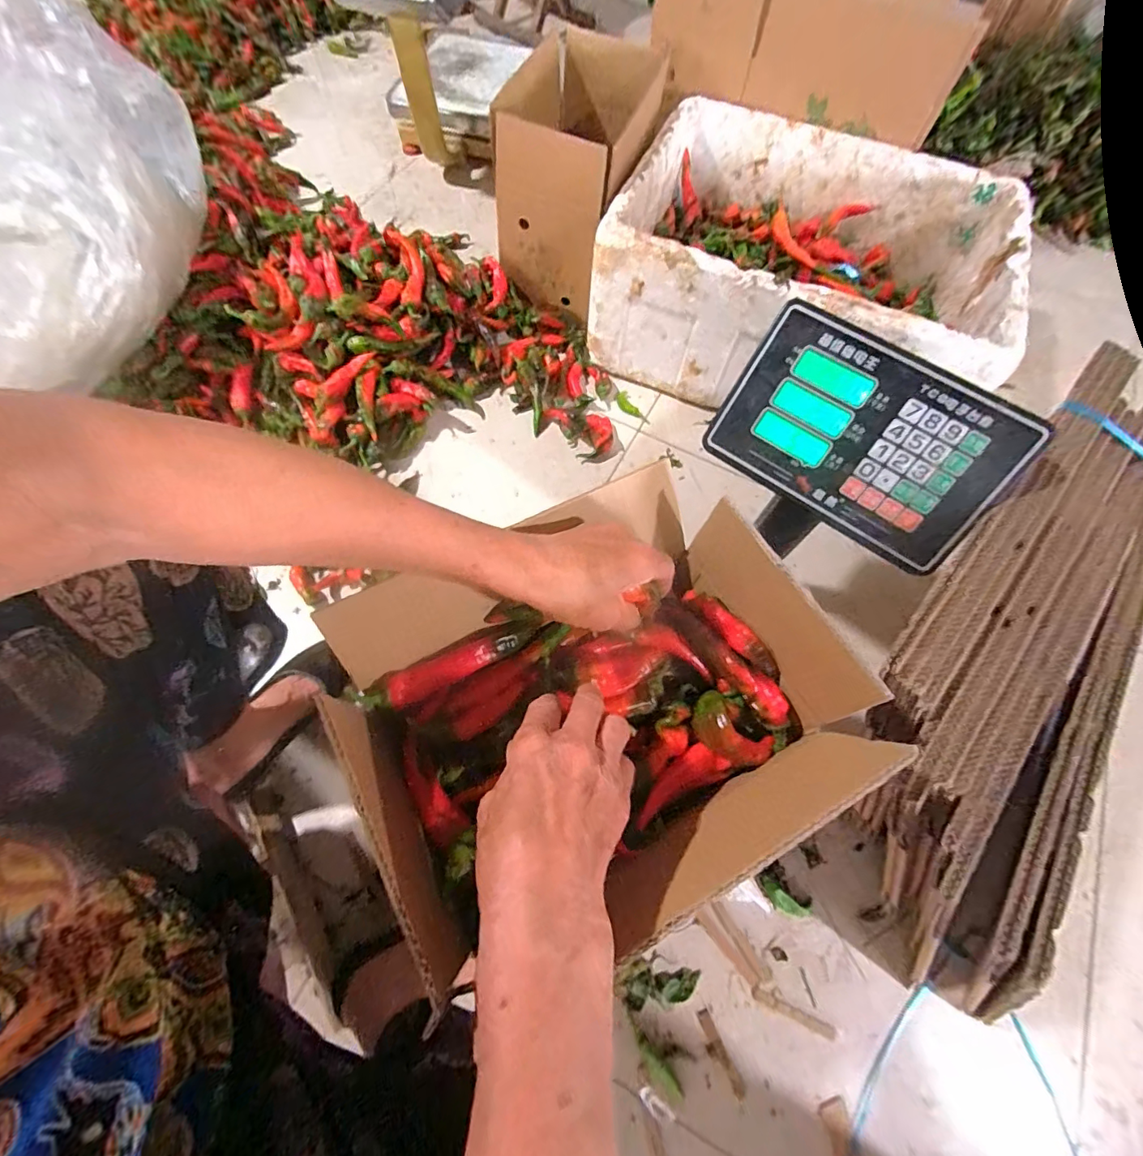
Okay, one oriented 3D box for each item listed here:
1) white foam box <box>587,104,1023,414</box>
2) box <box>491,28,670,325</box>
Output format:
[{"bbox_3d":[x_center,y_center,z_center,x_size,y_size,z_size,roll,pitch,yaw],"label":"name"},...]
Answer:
[{"bbox_3d":[0.368,-0.497,0.812,0.555,0.216,0.422,23,68,7],"label":"white foam box"},{"bbox_3d":[0.015,-0.685,0.860,0.222,0.258,0.327,13,67,3],"label":"box"}]

